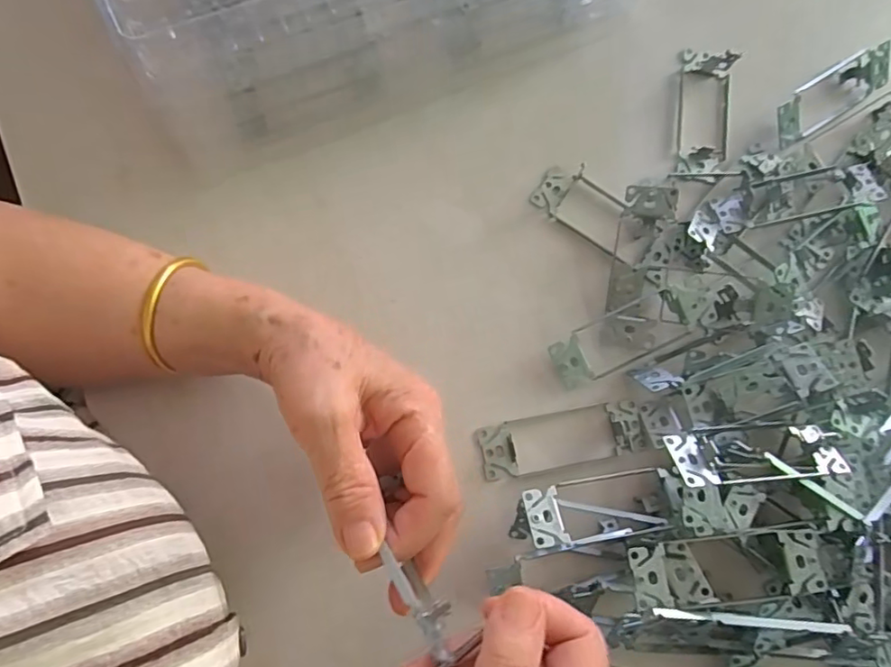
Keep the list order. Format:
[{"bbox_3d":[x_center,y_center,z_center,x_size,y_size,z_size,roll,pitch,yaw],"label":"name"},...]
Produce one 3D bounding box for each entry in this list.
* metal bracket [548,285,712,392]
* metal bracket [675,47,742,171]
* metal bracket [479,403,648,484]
[{"bbox_3d":[0.120,0.000,0.364,0.104,0.027,0.035,-26,81,-5],"label":"metal bracket"},{"bbox_3d":[0.190,-0.163,0.403,0.038,0.023,0.096,7,79,1],"label":"metal bracket"},{"bbox_3d":[0.076,0.067,0.358,0.106,0.009,0.035,-11,79,-3],"label":"metal bracket"}]

